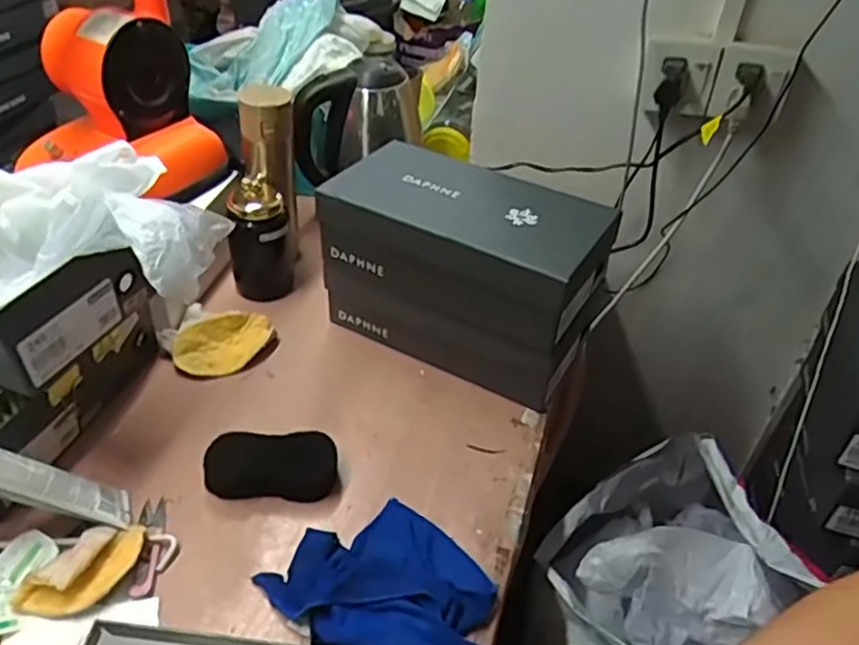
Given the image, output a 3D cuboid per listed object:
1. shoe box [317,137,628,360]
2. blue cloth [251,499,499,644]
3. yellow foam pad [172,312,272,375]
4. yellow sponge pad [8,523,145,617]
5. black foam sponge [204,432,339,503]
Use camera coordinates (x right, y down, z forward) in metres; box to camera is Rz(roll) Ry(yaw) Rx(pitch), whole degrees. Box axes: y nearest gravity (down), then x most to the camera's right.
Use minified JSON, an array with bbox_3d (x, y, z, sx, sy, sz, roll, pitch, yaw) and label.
[{"bbox_3d":[0.043,-0.096,0.758,0.290,0.098,0.153,24,44,21],"label":"shoe box"},{"bbox_3d":[-0.041,0.219,0.603,0.196,0.035,0.150,6,40,2],"label":"blue cloth"},{"bbox_3d":[-0.243,0.025,0.814,0.115,0.013,0.071,-17,66,-26],"label":"yellow foam pad"},{"bbox_3d":[-0.291,0.214,0.579,0.052,0.029,0.105,33,48,29],"label":"yellow sponge pad"},{"bbox_3d":[-0.156,0.142,0.676,0.129,0.035,0.059,3,40,-2],"label":"black foam sponge"}]

